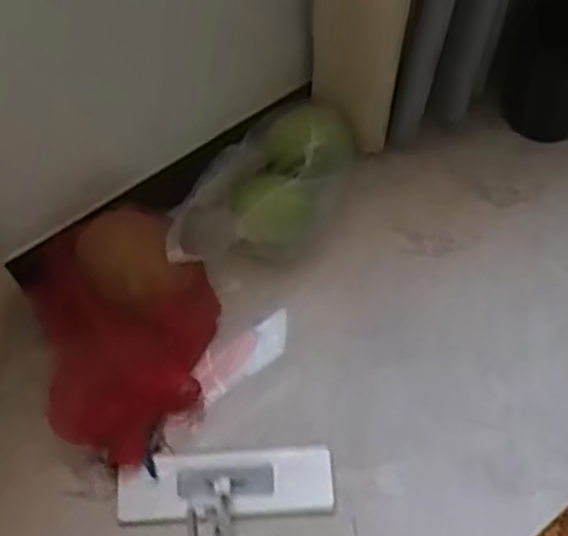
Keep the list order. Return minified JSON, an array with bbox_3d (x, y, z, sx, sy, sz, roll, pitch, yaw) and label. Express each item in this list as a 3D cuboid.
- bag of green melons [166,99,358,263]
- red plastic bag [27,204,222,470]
[{"bbox_3d":[-0.043,-0.147,1.449,0.218,0.131,0.432,39,69,18],"label":"bag of green melons"},{"bbox_3d":[-0.268,0.107,1.338,0.302,0.133,0.410,-15,64,-6],"label":"red plastic bag"}]

